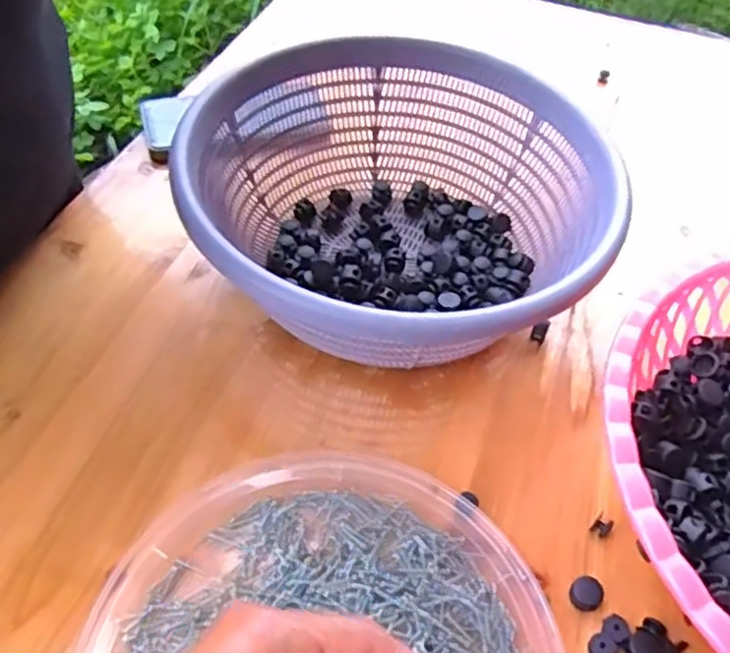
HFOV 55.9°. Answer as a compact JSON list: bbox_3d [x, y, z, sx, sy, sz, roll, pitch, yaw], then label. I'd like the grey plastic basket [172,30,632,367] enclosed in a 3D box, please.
[{"bbox_3d":[0.021,-0.083,0.491,0.280,0.114,0.264,1,51,-3],"label":"grey plastic basket"}]

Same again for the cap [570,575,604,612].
[{"bbox_3d":[0.123,0.148,0.382,0.017,0.007,0.019,23,54,15],"label":"cap"}]

